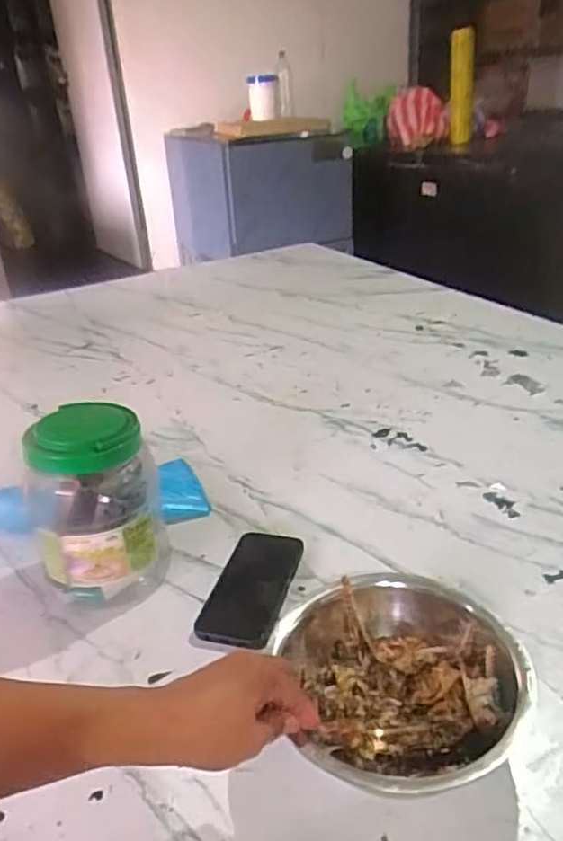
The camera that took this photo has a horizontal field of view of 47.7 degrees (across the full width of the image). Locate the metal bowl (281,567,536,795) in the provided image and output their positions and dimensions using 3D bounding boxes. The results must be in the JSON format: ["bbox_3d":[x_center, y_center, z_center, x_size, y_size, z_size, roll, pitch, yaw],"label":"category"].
[{"bbox_3d":[0.095,0.224,0.549,0.200,0.070,0.212,-2,27,1],"label":"metal bowl"}]

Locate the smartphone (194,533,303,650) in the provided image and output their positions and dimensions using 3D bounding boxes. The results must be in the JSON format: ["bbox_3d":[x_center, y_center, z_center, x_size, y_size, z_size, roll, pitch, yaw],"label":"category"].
[{"bbox_3d":[-0.032,0.188,0.724,0.082,0.010,0.174,5,28,14],"label":"smartphone"}]

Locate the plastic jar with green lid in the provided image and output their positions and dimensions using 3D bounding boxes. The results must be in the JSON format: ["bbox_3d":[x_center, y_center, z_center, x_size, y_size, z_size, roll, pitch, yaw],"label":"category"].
[{"bbox_3d":[-0.207,0.103,0.712,0.131,0.211,0.123,-2,27,1],"label":"plastic jar with green lid"}]

